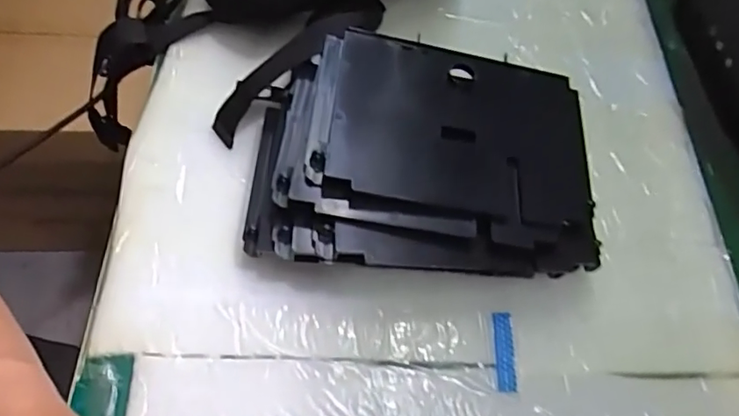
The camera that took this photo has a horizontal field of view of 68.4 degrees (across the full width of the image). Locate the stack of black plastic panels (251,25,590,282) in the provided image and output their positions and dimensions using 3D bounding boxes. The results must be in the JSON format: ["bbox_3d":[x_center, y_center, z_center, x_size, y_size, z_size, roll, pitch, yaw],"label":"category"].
[{"bbox_3d":[0.034,-0.029,0.363,0.220,0.072,0.153,1,62,-2],"label":"stack of black plastic panels"}]

